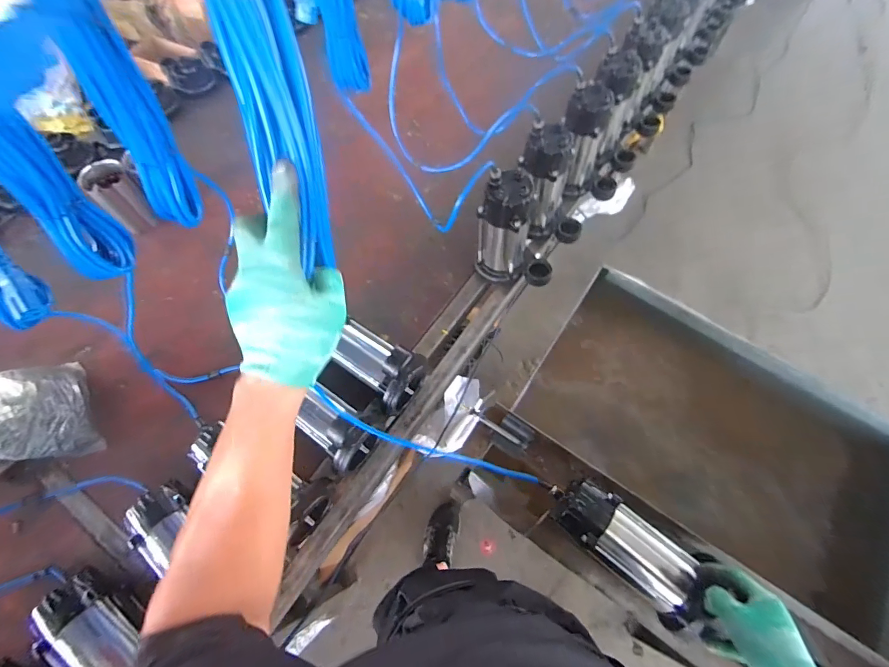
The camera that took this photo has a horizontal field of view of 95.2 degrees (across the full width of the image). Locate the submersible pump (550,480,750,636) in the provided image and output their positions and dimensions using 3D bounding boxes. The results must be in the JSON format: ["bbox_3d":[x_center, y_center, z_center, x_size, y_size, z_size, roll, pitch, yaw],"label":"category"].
[{"bbox_3d":[0.270,0.314,0.609,0.221,0.075,0.091,38,70,24],"label":"submersible pump"}]

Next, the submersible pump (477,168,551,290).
[{"bbox_3d":[0.154,-0.197,0.817,0.168,0.220,0.096,21,67,9],"label":"submersible pump"}]

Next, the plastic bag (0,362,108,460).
[{"bbox_3d":[-0.727,0.126,0.690,0.145,0.164,0.186,-33,70,-15],"label":"plastic bag"}]

